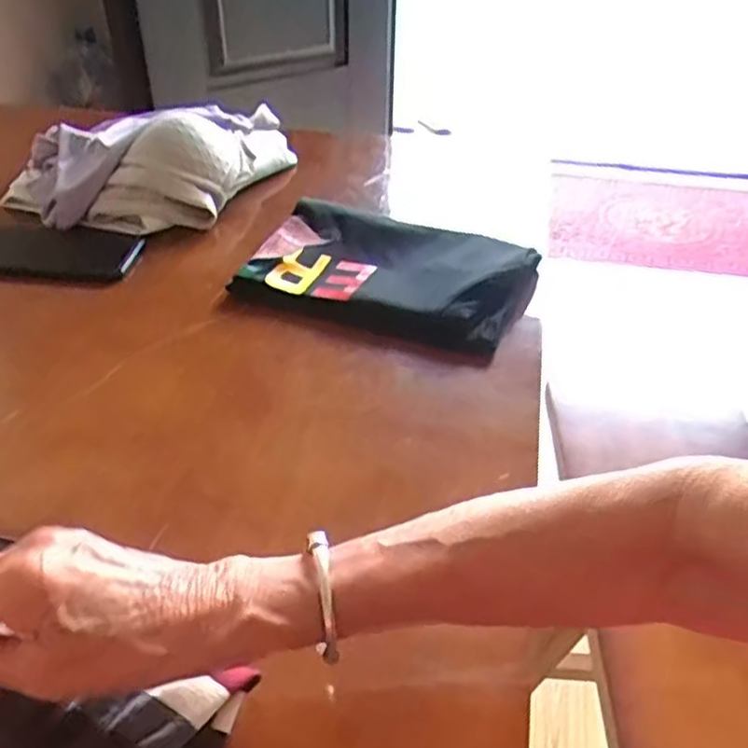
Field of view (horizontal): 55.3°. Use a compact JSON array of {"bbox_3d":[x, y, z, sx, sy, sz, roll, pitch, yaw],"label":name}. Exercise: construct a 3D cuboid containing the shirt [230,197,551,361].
[{"bbox_3d":[0.013,-0.099,0.649,0.249,0.032,0.175,19,41,21],"label":"shirt"}]

